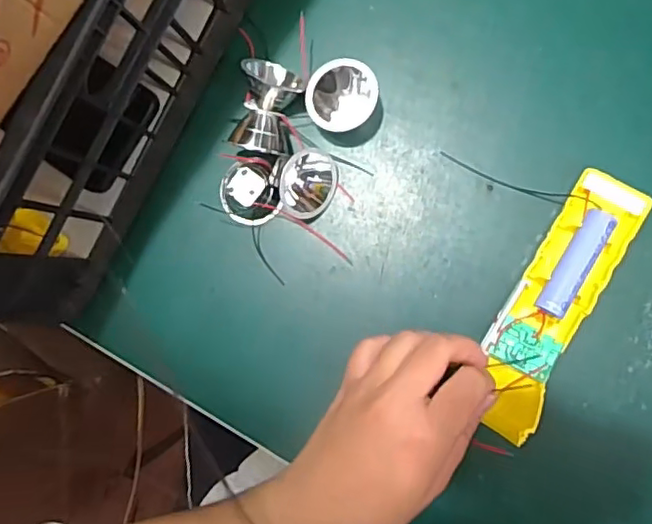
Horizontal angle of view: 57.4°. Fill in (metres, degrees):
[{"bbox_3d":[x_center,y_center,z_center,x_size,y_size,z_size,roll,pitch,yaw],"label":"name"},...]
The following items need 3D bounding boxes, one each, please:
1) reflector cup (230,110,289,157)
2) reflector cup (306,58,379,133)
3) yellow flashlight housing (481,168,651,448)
[{"bbox_3d":[-0.039,-0.081,0.384,0.034,0.033,0.025,8,88,9],"label":"reflector cup"},{"bbox_3d":[0.011,-0.105,0.375,0.045,0.025,0.043,12,113,13],"label":"reflector cup"},{"bbox_3d":[0.133,0.023,0.345,0.047,0.017,0.162,27,87,7],"label":"yellow flashlight housing"}]

